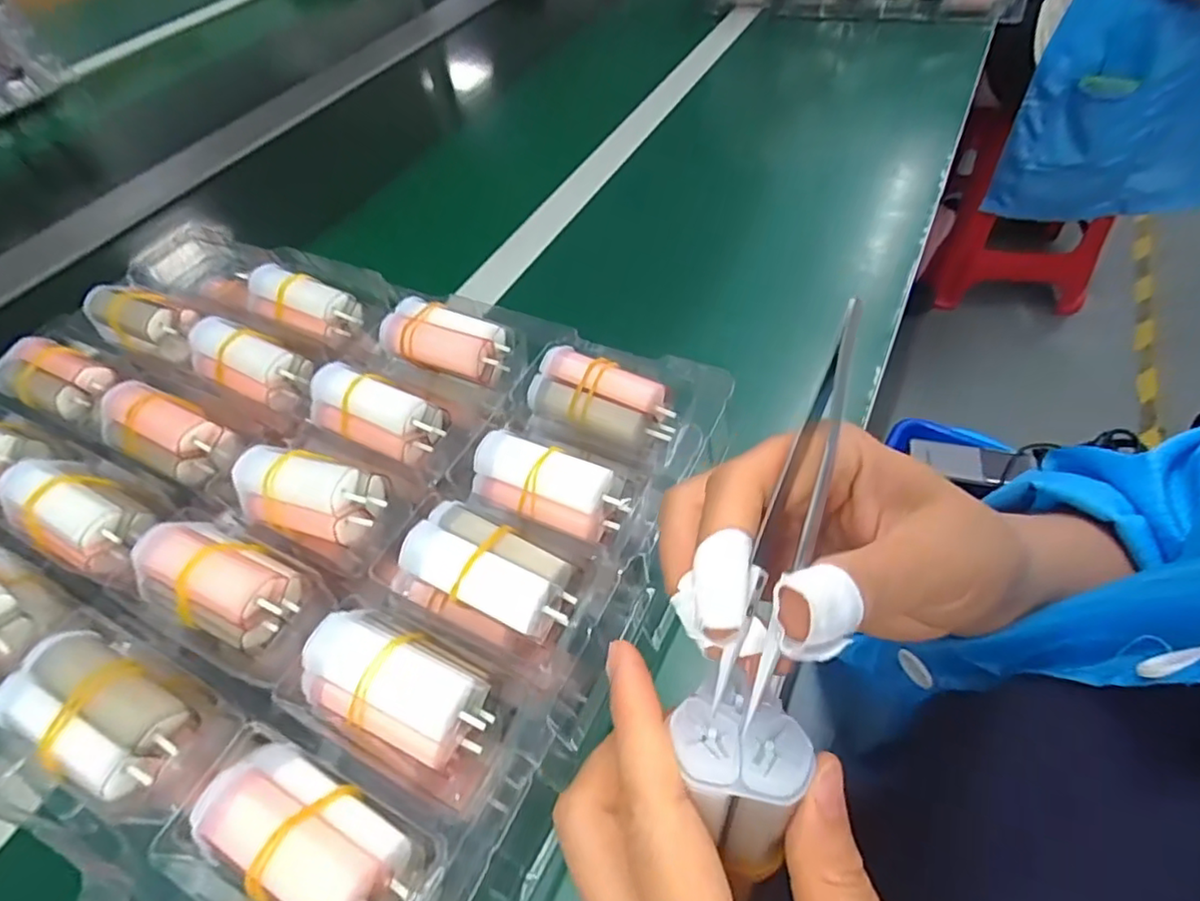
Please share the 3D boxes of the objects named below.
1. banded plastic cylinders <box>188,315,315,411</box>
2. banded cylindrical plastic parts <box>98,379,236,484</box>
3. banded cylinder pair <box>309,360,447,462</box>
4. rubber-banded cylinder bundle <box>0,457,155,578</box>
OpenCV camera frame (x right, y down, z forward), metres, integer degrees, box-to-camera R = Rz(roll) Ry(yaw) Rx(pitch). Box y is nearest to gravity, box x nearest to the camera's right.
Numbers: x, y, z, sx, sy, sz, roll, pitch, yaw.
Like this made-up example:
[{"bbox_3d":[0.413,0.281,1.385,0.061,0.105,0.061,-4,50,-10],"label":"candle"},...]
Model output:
[{"bbox_3d":[-0.190,-0.047,0.336,0.069,0.025,0.033,21,89,14],"label":"banded plastic cylinders"},{"bbox_3d":[-0.215,-0.011,0.305,0.065,0.023,0.035,24,58,23],"label":"banded cylindrical plastic parts"},{"bbox_3d":[-0.111,-0.020,0.303,0.065,0.024,0.030,18,56,19],"label":"banded cylinder pair"},{"bbox_3d":[-0.235,0.026,0.278,0.060,0.027,0.036,25,58,23],"label":"rubber-banded cylinder bundle"}]

